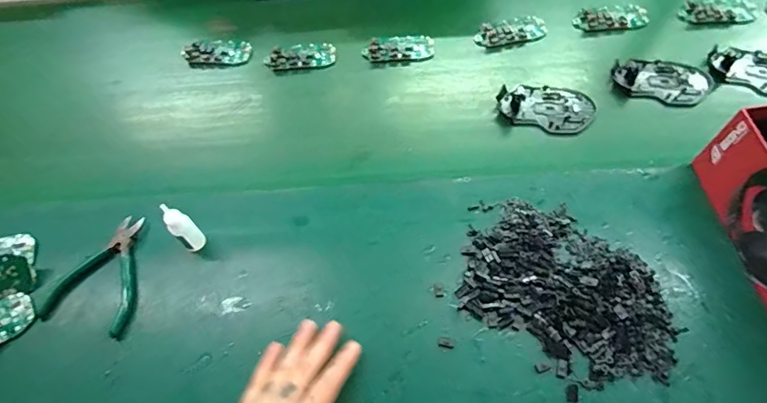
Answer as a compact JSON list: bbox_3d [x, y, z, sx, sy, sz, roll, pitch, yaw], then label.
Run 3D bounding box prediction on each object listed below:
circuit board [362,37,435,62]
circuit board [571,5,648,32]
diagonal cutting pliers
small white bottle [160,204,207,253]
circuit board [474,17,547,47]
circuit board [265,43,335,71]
[{"bbox_3d":[0.021,-0.214,0.625,0.097,0.013,0.047,-4,59,2],"label":"circuit board"},{"bbox_3d":[0.322,-0.258,0.630,0.097,0.011,0.043,-8,59,-1],"label":"circuit board"},{"bbox_3d":[-0.287,0.070,0.460,0.091,0.009,0.121,6,60,8],"label":"diagonal cutting pliers"},{"bbox_3d":[-0.200,0.027,0.448,0.021,0.074,0.020,-36,63,-17],"label":"small white bottle"},{"bbox_3d":[0.180,-0.237,0.629,0.100,0.014,0.042,-12,59,-3],"label":"circuit board"},{"bbox_3d":[-0.117,-0.205,0.630,0.097,0.014,0.040,-7,59,0],"label":"circuit board"}]

